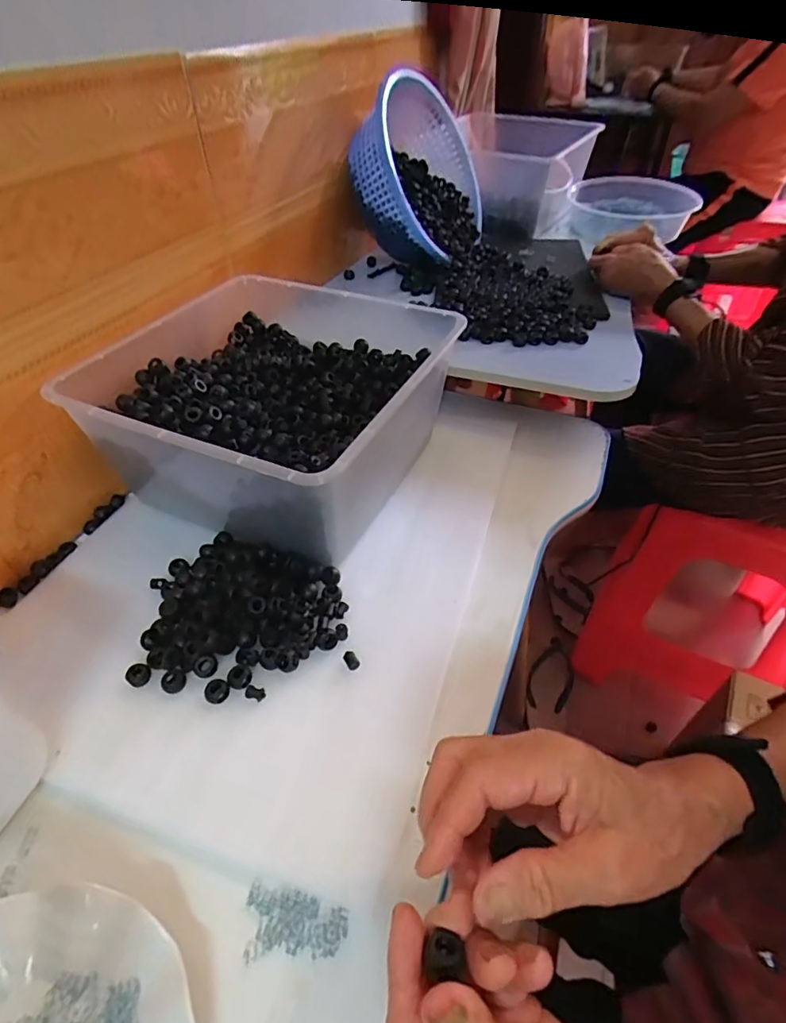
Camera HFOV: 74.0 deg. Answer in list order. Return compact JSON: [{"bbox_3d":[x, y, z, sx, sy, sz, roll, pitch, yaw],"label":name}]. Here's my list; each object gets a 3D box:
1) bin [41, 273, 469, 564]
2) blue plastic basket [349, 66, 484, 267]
[{"bbox_3d":[-0.109,-0.112,0.548,0.294,0.137,0.320,18,48,18],"label":"bin"},{"bbox_3d":[0.038,-0.544,0.862,0.116,0.288,0.283,-3,73,38],"label":"blue plastic basket"}]

